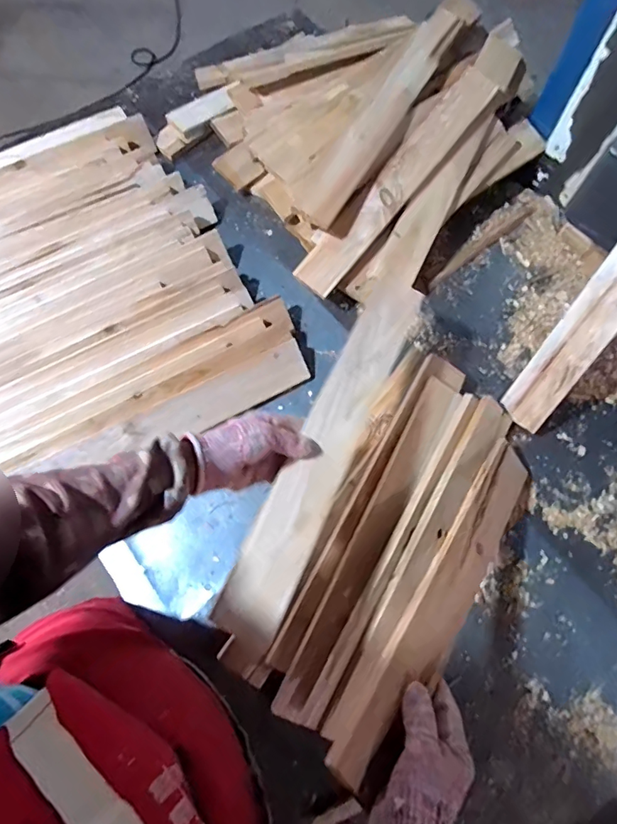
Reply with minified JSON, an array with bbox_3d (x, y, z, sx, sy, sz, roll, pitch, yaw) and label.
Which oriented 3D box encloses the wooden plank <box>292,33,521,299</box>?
[{"bbox_3d":[0.176,-0.415,0.786,0.073,0.025,0.551,39,84,-4],"label":"wooden plank"}]

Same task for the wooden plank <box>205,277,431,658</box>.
[{"bbox_3d":[0.031,0.023,0.561,0.065,0.015,0.490,25,64,6],"label":"wooden plank"}]

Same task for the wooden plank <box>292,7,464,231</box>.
[{"bbox_3d":[0.130,-0.500,0.781,0.068,0.027,0.459,33,83,9],"label":"wooden plank"}]

